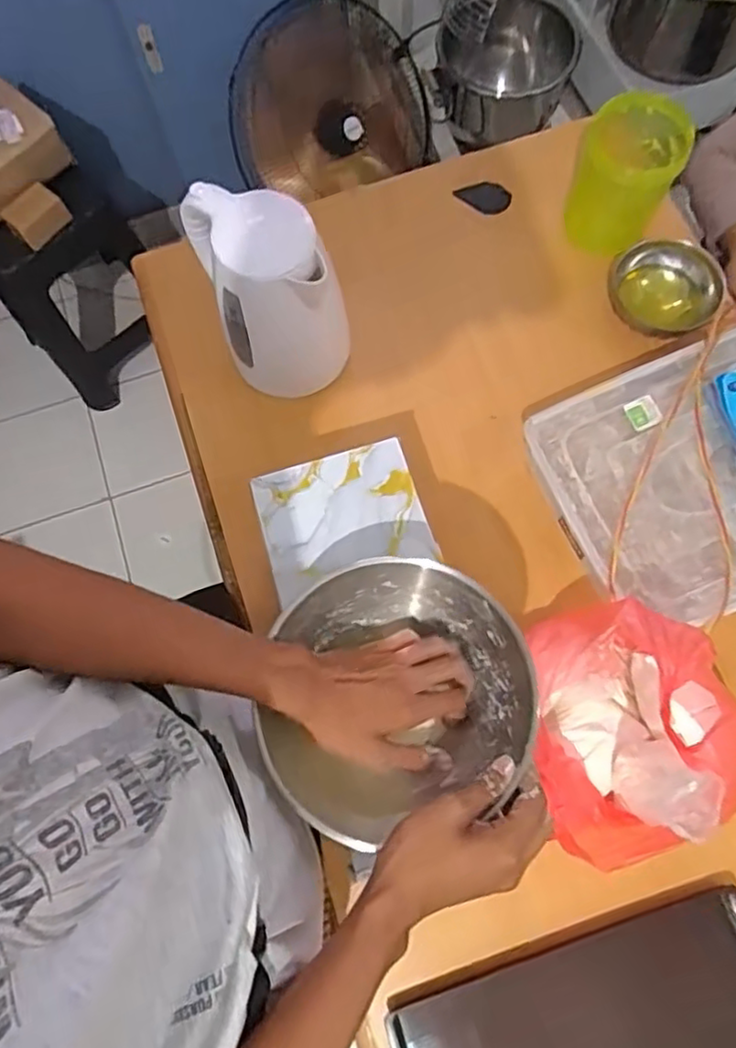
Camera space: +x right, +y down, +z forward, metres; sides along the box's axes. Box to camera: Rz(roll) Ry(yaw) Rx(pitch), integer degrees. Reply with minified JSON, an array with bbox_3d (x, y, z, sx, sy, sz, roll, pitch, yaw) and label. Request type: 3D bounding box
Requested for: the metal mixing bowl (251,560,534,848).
[{"bbox_3d":[0.016,0.139,0.551,0.225,0.085,0.192,-25,74,-6],"label":"metal mixing bowl"}]

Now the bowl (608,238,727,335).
[{"bbox_3d":[0.369,-0.296,0.813,0.134,0.046,0.108,29,76,10],"label":"bowl"}]

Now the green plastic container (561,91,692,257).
[{"bbox_3d":[0.319,-0.428,0.811,0.117,0.113,0.131,13,74,6],"label":"green plastic container"}]

